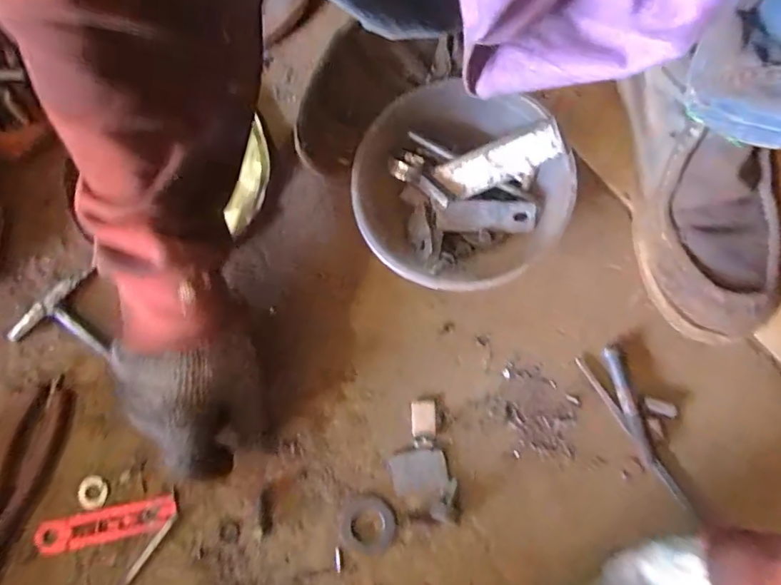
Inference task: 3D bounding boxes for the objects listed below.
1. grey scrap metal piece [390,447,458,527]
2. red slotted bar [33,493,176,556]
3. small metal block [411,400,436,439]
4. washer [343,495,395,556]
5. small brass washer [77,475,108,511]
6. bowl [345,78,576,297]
[{"bbox_3d":[0.029,0.163,0.421,0.048,0.006,0.061,-15,77,-3],"label":"grey scrap metal piece"},{"bbox_3d":[-0.230,0.188,0.408,0.106,0.004,0.027,-10,75,-6],"label":"red slotted bar"},{"bbox_3d":[0.029,0.109,0.433,0.021,0.004,0.030,-1,77,-1],"label":"small metal block"},{"bbox_3d":[-0.018,0.190,0.412,0.043,0.004,0.044,0,77,-1],"label":"washer"},{"bbox_3d":[-0.241,0.161,0.406,0.023,0.004,0.026,4,77,0],"label":"small brass washer"},{"bbox_3d":[0.054,-0.083,0.432,0.166,0.092,0.162,0,77,-1],"label":"bowl"}]

